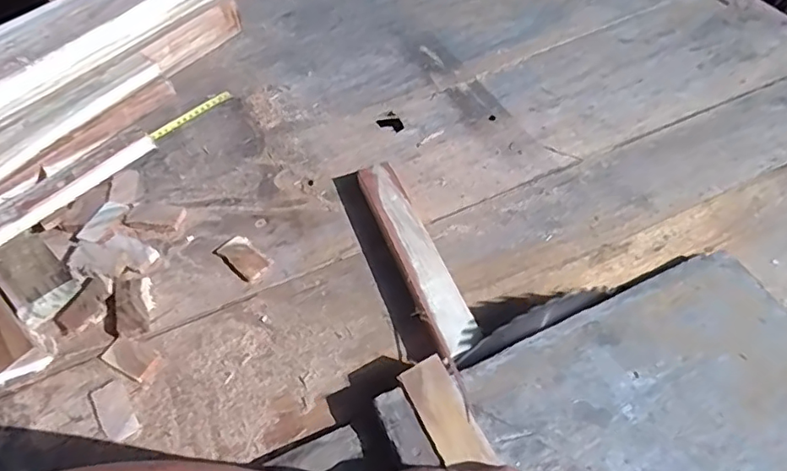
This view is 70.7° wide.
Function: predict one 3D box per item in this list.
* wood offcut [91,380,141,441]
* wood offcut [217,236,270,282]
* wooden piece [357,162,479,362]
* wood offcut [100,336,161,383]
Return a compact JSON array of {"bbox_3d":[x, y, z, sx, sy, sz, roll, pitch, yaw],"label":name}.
[{"bbox_3d":[-0.256,0.162,0.510,0.027,0.004,0.058,-30,56,-21],"label":"wood offcut"},{"bbox_3d":[-0.165,0.025,0.610,0.062,0.007,0.033,37,60,27],"label":"wood offcut"},{"bbox_3d":[0.021,0.019,0.596,0.043,0.028,0.257,-16,52,-12],"label":"wooden piece"},{"bbox_3d":[-0.254,0.118,0.538,0.057,0.008,0.031,23,55,19],"label":"wood offcut"}]

